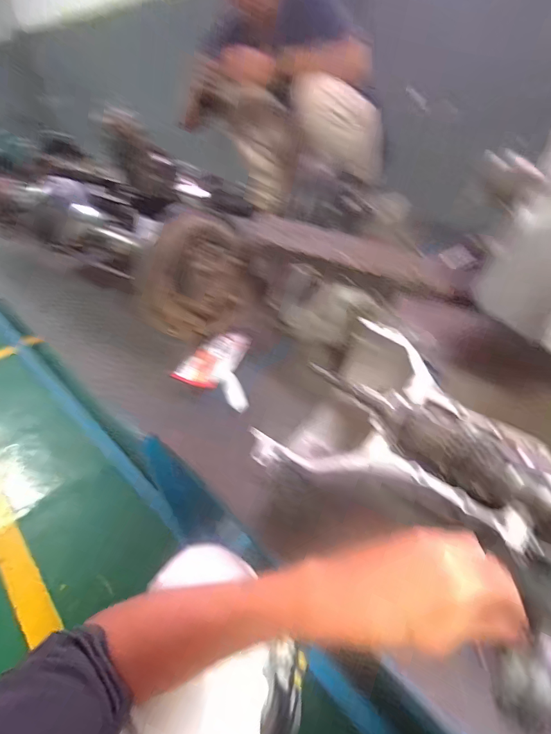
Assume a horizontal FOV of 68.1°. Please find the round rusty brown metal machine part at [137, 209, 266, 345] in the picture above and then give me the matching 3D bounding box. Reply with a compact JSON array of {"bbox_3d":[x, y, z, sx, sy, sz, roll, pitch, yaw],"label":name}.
[{"bbox_3d":[-0.152,-0.182,0.851,0.263,0.249,0.088,-27,43,-22],"label":"round rusty brown metal machine part"}]

